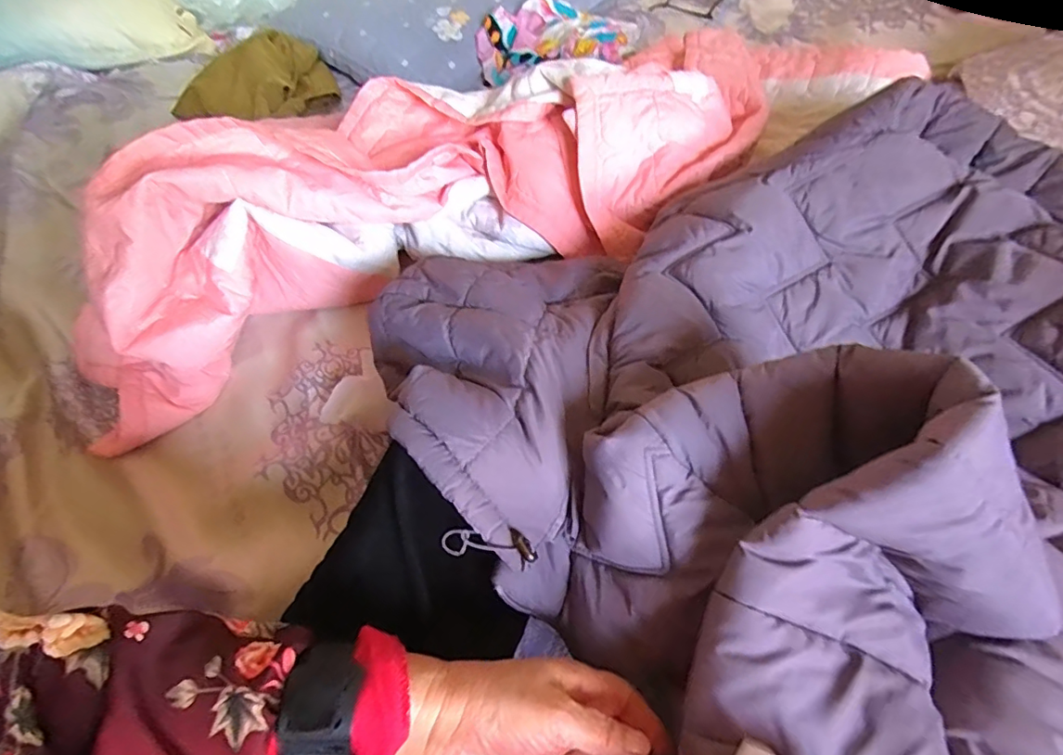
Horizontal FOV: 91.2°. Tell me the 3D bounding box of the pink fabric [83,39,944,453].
[{"bbox_3d":[-0.021,-0.260,0.617,1.044,0.165,0.256,-25,58,-11],"label":"pink fabric"}]

